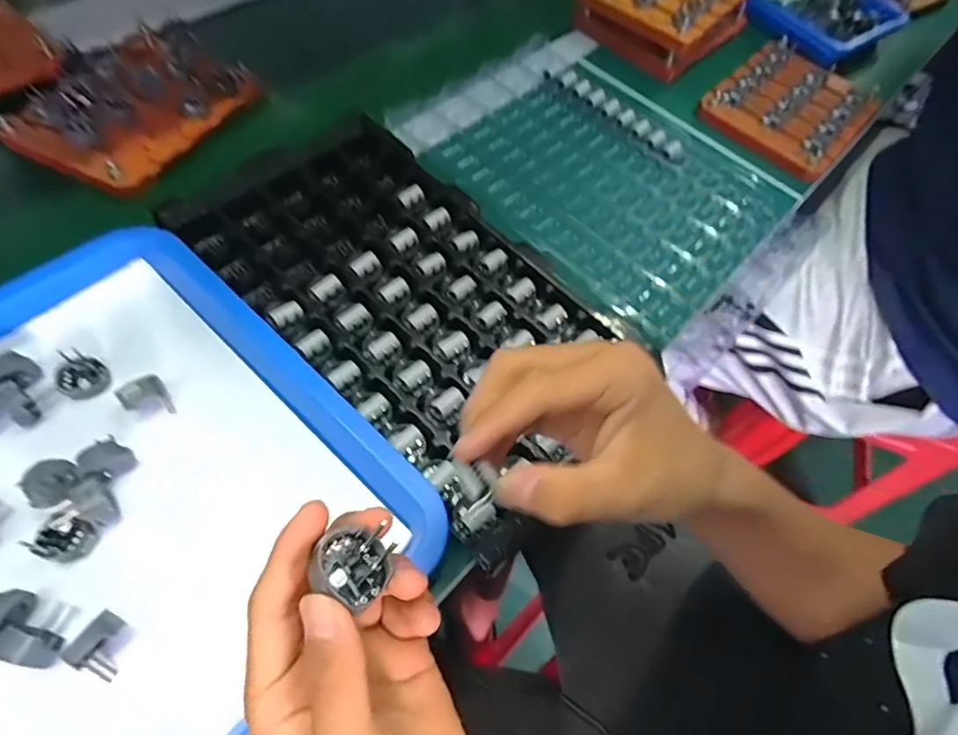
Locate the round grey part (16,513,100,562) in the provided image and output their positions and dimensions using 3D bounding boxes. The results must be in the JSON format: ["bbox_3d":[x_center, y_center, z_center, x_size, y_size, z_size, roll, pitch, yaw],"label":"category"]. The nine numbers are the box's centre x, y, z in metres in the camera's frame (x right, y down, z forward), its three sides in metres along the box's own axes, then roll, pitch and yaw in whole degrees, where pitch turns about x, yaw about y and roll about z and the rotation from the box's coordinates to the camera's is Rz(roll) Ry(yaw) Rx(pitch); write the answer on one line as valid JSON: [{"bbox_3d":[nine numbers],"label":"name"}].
[{"bbox_3d":[-0.236,0.097,0.293,0.025,0.015,0.024,25,61,8],"label":"round grey part"}]

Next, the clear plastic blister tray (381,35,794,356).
[{"bbox_3d":[0.113,-0.202,0.500,0.330,0.031,0.277,40,65,18],"label":"clear plastic blister tray"}]

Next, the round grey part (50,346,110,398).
[{"bbox_3d":[-0.264,0.004,0.337,0.031,0.019,0.028,35,63,13],"label":"round grey part"}]

